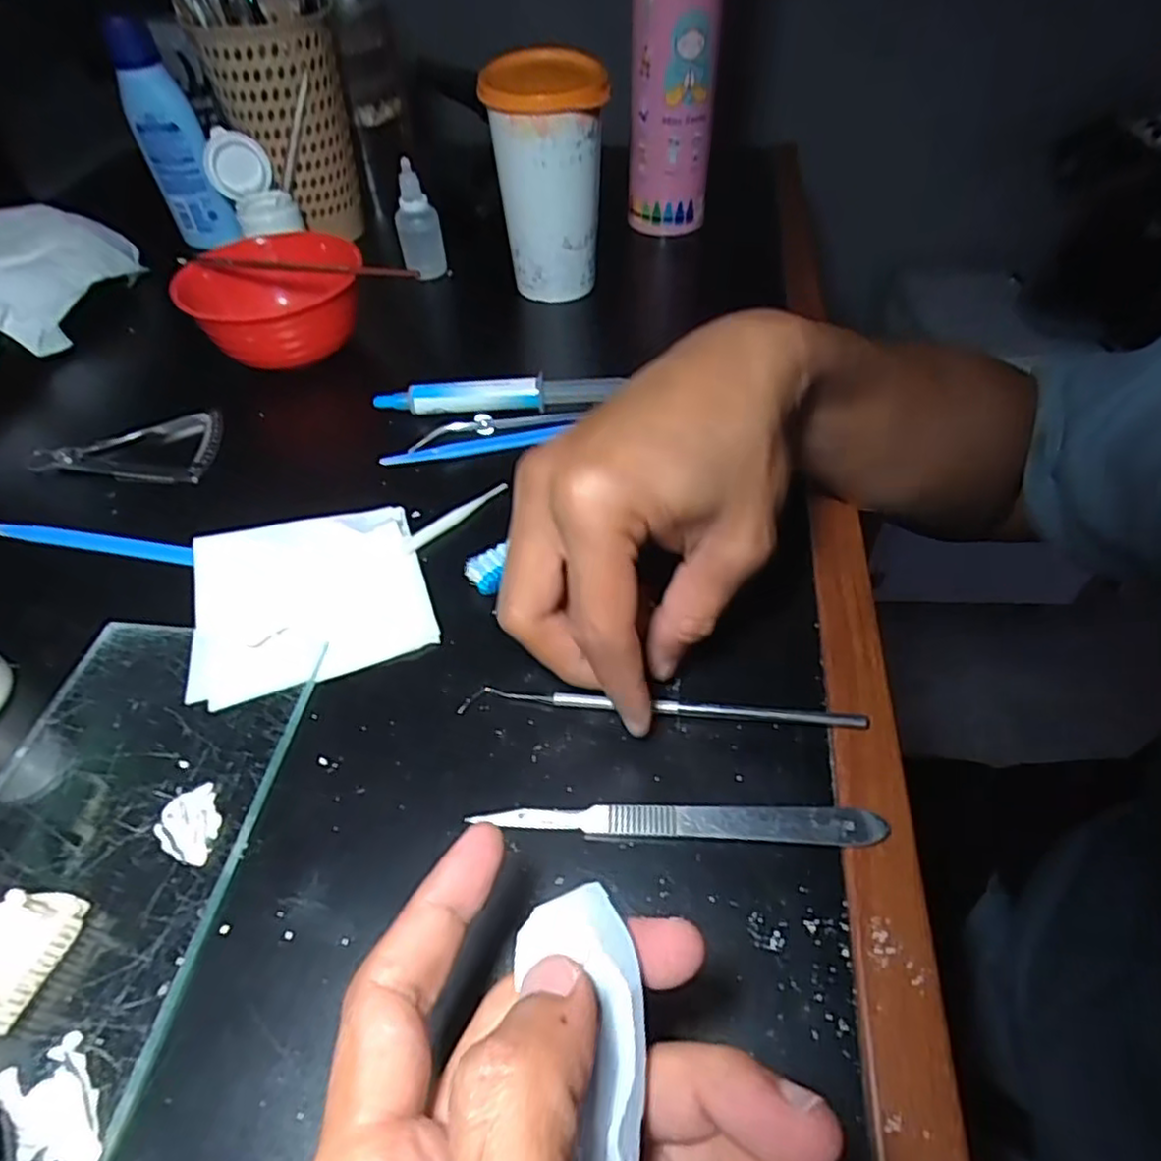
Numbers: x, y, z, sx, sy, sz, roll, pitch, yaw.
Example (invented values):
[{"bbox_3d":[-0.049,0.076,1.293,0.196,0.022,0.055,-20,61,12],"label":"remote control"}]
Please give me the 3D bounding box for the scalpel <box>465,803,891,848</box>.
[{"bbox_3d":[0.034,0.082,0.238,0.134,0.006,0.012,2,50,4],"label":"scalpel"}]

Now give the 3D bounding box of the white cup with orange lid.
[{"bbox_3d":[-0.019,-0.256,0.451,0.066,0.129,0.075,-4,49,-1],"label":"white cup with orange lid"}]

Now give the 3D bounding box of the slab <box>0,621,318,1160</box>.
[{"bbox_3d":[-0.169,0.099,0.233,0.103,0.005,0.193,4,50,6],"label":"slab"}]

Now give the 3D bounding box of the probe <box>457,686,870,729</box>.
[{"bbox_3d":[0.030,0.050,0.265,0.152,0.004,0.011,2,50,8],"label":"probe"}]

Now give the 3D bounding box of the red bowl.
[{"bbox_3d":[-0.188,-0.177,0.432,0.105,0.047,0.089,-13,50,-8],"label":"red bowl"}]

